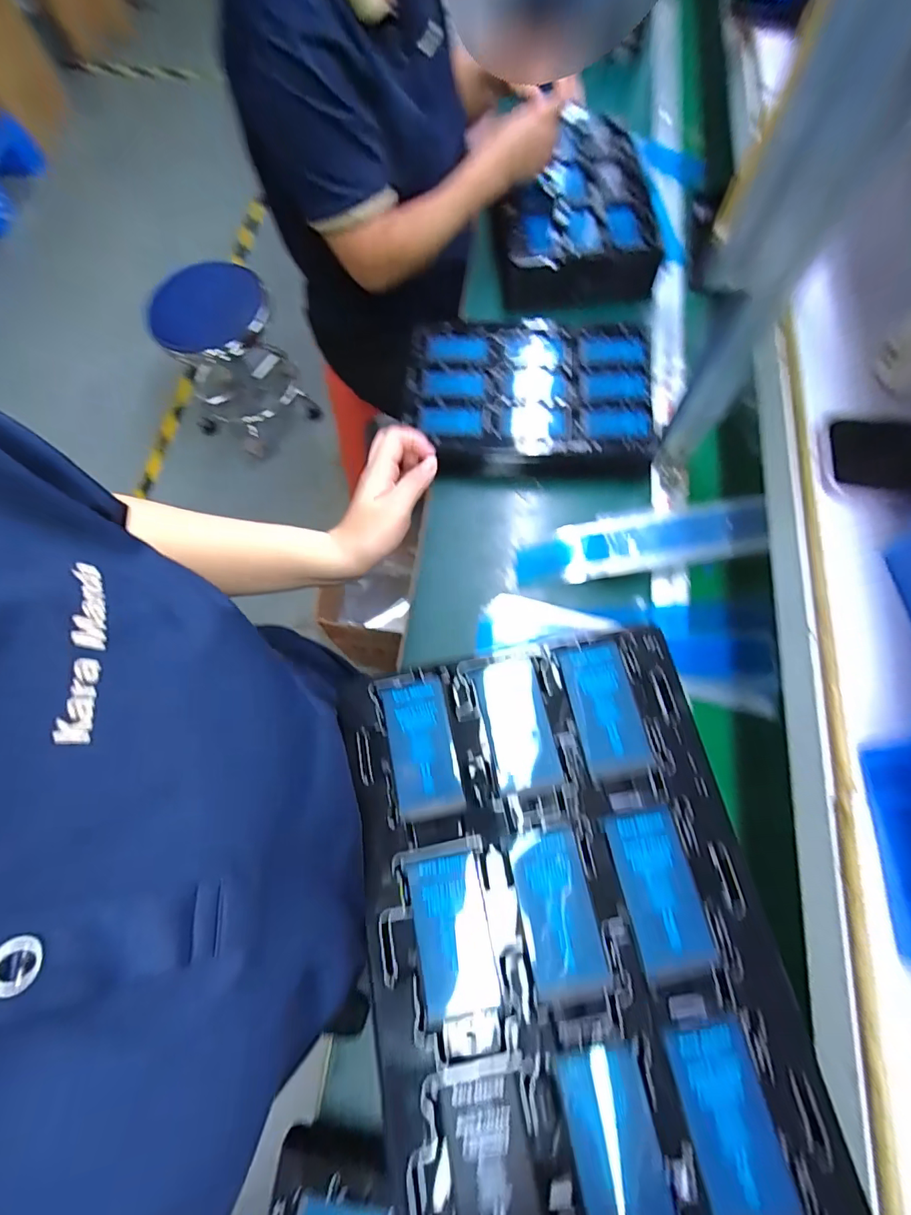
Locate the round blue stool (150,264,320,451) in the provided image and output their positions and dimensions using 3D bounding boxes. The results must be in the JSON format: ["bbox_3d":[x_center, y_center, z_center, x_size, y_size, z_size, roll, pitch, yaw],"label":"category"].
[{"bbox_3d":[-0.662,-0.719,1.465,0.350,0.363,0.364,-1,71,2],"label":"round blue stool"}]

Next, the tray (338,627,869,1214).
[{"bbox_3d":[0.060,0.180,0.281,0.222,0.027,0.320,-11,71,-2],"label":"tray"}]

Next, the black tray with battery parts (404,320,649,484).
[{"bbox_3d":[0.097,-0.297,0.674,0.332,0.057,0.240,0,71,2],"label":"black tray with battery parts"}]

